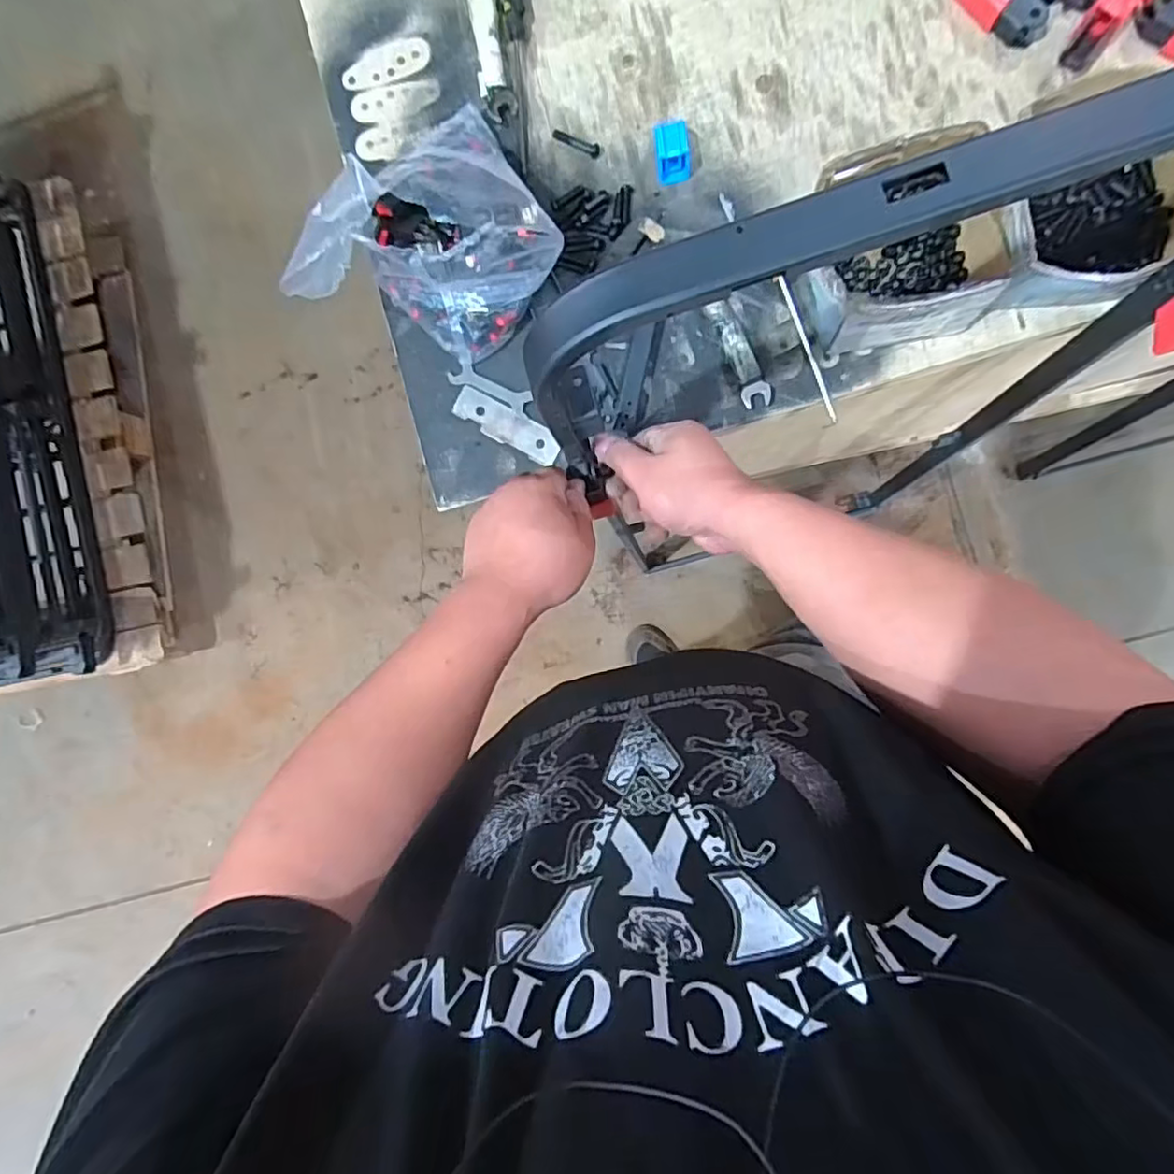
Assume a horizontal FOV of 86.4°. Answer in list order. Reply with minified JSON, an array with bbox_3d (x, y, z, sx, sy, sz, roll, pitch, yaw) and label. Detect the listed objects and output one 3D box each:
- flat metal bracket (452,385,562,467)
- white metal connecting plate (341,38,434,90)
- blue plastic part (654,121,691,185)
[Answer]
[{"bbox_3d":[-0.082,-0.165,0.642,0.117,0.006,0.036,31,97,4],"label":"flat metal bracket"},{"bbox_3d":[-0.209,-0.545,0.650,0.093,0.005,0.041,-16,89,7],"label":"white metal connecting plate"},{"bbox_3d":[0.082,-0.419,0.602,0.029,0.037,0.039,-11,90,7],"label":"blue plastic part"}]

